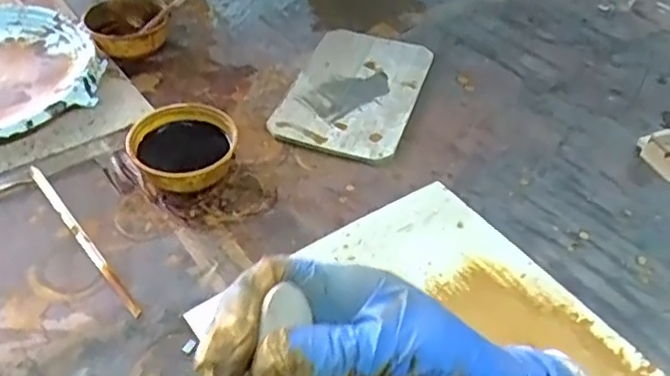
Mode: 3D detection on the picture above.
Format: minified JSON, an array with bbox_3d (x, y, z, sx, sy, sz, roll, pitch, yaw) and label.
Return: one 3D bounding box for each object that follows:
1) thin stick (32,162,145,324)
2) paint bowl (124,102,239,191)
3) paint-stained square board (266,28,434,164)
[{"bbox_3d":[-0.259,0.047,0.634,0.012,0.004,0.238,-28,53,-31],"label":"thin stick"},{"bbox_3d":[-0.170,-0.043,0.698,0.107,0.050,0.107,4,44,-4],"label":"paint bowl"},{"bbox_3d":[0.027,-0.130,0.812,0.159,0.013,0.242,14,50,13],"label":"paint-stained square board"}]

